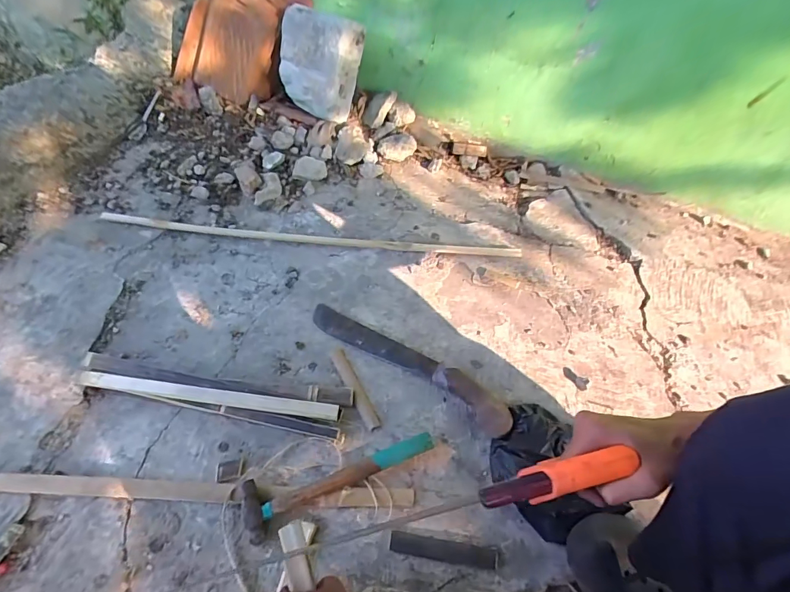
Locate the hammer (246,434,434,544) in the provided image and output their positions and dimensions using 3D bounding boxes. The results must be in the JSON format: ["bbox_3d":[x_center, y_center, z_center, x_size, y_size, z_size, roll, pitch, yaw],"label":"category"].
[{"bbox_3d":[-0.074,0.258,0.591,0.278,0.034,0.068,-16,56,-17],"label":"hammer"}]

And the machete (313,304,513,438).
[{"bbox_3d":[0.017,0.110,0.716,0.400,0.039,0.070,31,57,16],"label":"machete"}]

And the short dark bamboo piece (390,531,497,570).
[{"bbox_3d":[0.066,0.344,0.554,0.143,0.007,0.025,9,52,1],"label":"short dark bamboo piece"}]

